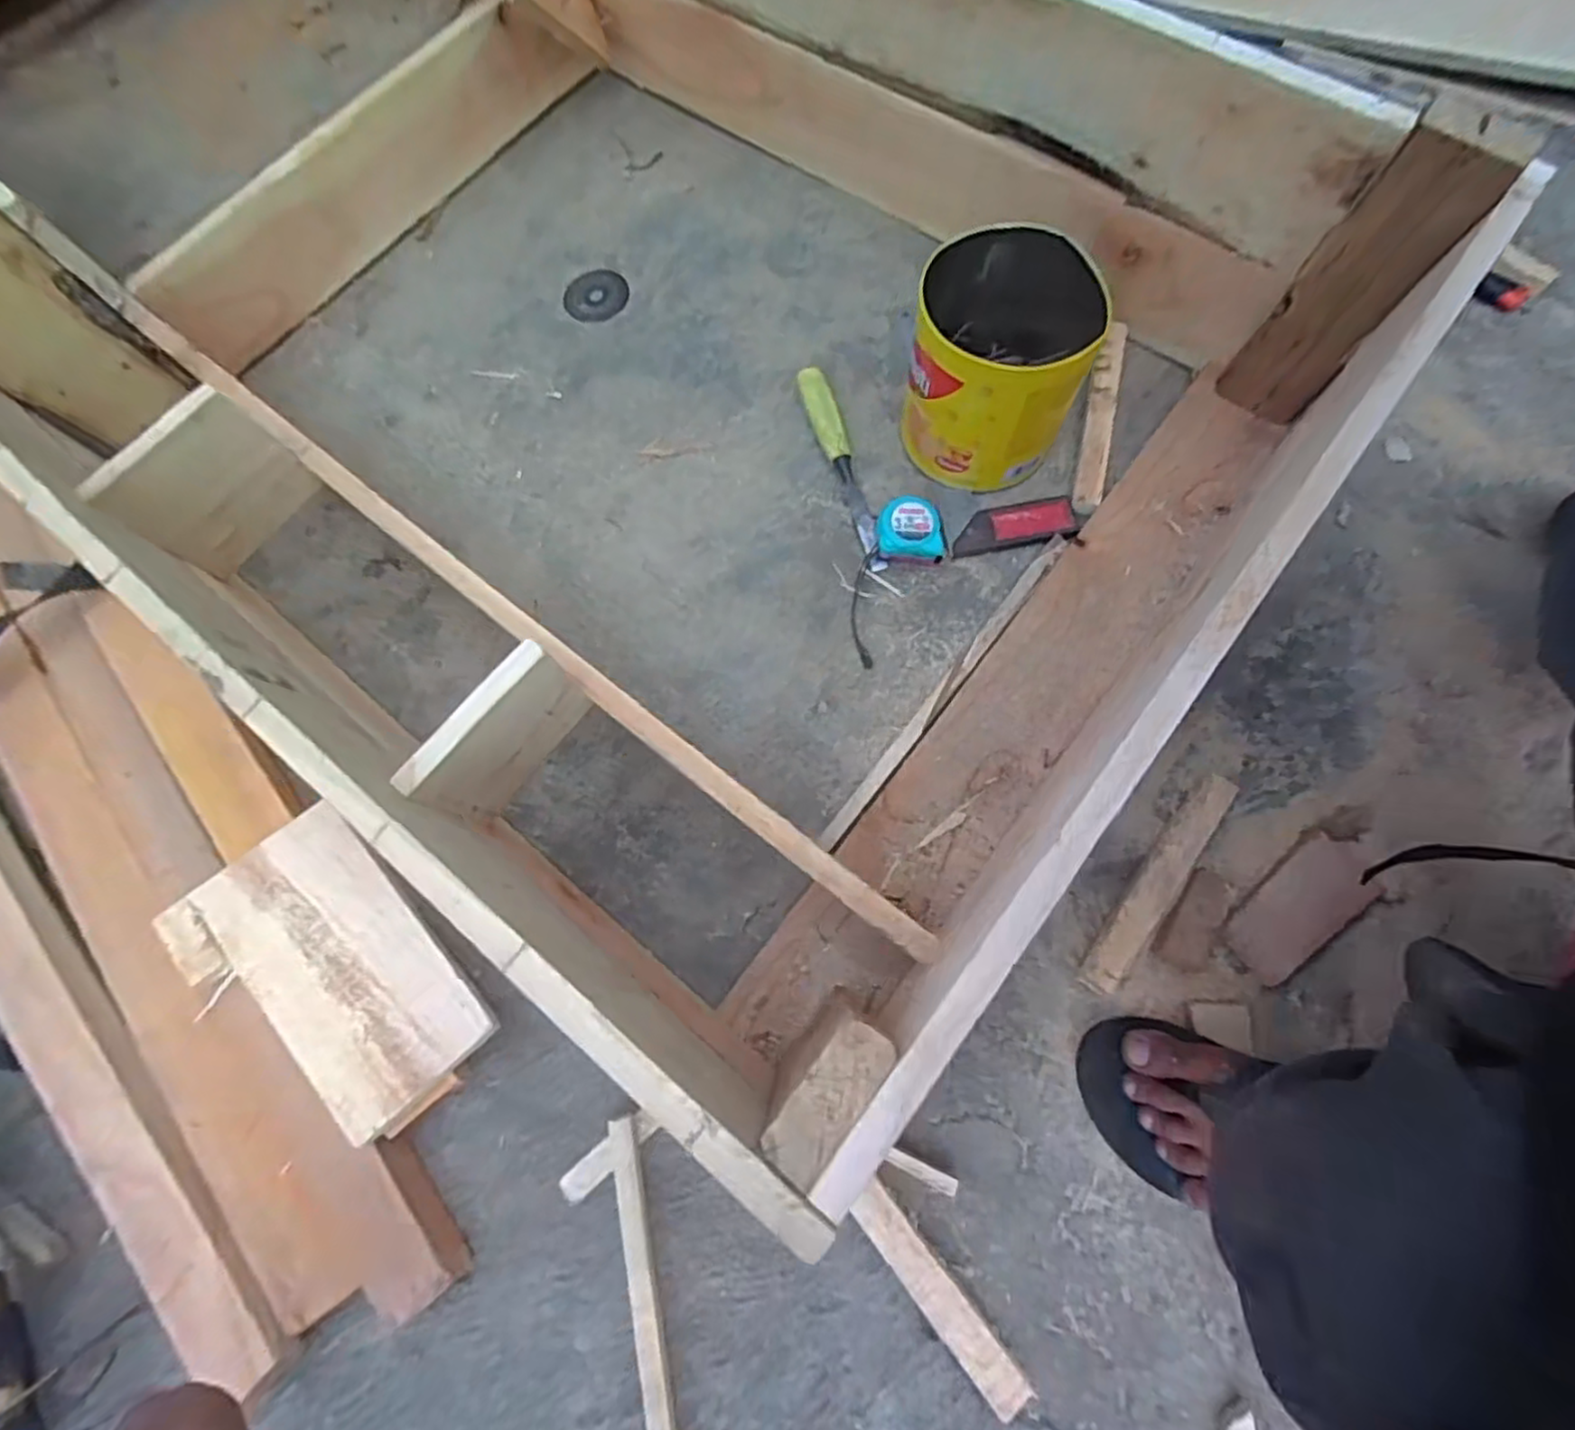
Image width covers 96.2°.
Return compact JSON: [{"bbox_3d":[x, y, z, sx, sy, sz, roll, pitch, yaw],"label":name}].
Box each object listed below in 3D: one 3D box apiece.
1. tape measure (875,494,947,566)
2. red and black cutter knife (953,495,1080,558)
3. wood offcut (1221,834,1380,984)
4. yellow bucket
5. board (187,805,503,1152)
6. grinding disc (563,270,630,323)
[{"bbox_3d":[0.118,-0.176,0.673,0.065,0.037,0.057,5,74,4],"label":"tape measure"},{"bbox_3d":[0.221,-0.185,0.685,0.124,0.012,0.047,-11,73,-1],"label":"red and black cutter knife"},{"bbox_3d":[0.416,0.150,0.571,0.139,0.014,0.063,-36,76,-8],"label":"wood offcut"},{"bbox_3d":[0.191,-0.321,0.651,0.148,0.157,0.161,-1,74,2],"label":"yellow bucket"},{"bbox_3d":[-0.343,0.191,0.543,0.122,0.011,0.236,-40,77,-17],"label":"board"},{"bbox_3d":[-0.217,-0.476,0.800,0.074,0.004,0.072,-1,74,2],"label":"grinding disc"}]

